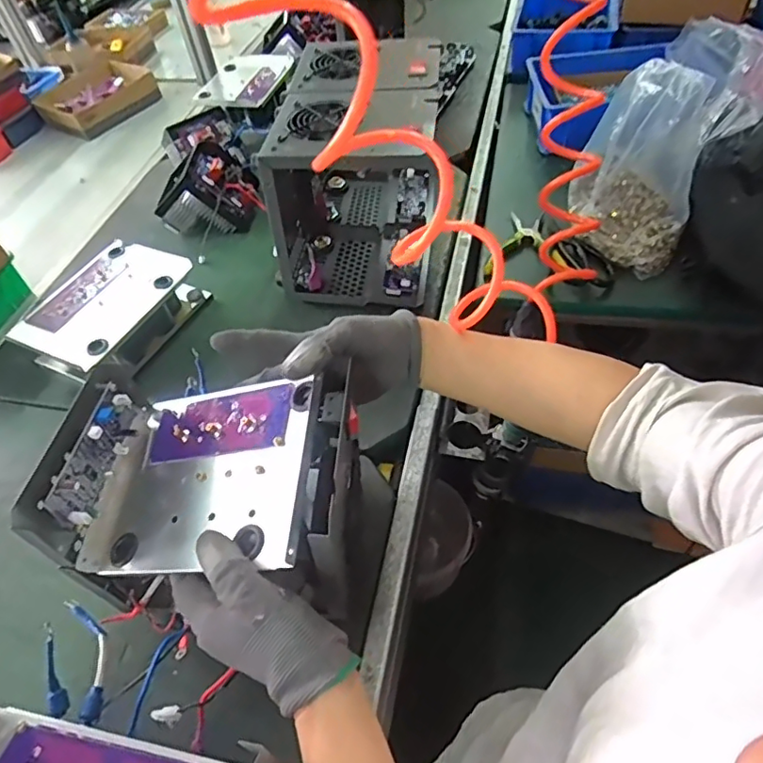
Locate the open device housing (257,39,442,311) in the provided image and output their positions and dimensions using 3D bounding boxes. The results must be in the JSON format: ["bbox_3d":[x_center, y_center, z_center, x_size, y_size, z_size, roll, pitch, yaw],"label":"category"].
[{"bbox_3d":[-0.020,-0.277,0.761,0.203,0.250,0.295,5,52,10],"label":"open device housing"}]

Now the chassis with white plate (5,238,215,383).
[{"bbox_3d":[-0.355,-0.087,0.737,0.147,0.074,0.204,21,58,20],"label":"chassis with white plate"}]

